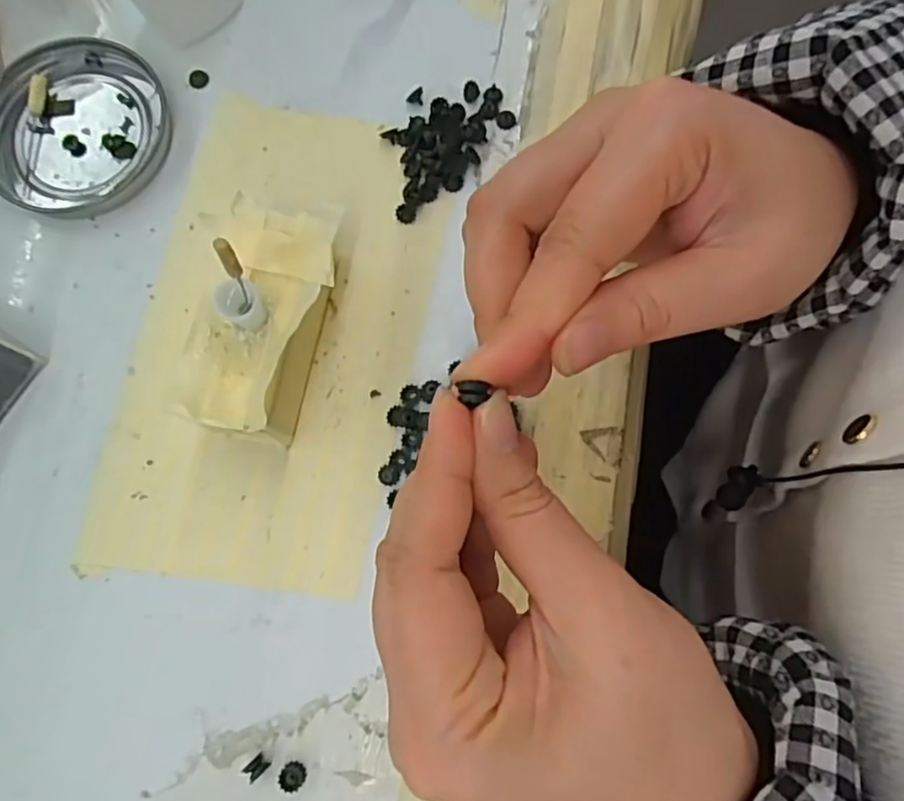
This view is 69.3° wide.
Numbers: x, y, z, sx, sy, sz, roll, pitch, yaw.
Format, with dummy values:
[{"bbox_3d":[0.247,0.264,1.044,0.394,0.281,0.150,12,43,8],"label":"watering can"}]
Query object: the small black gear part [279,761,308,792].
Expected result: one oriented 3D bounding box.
[{"bbox_3d":[-0.055,0.130,0.226,0.008,0.005,0.009,-42,81,-8],"label":"small black gear part"}]

